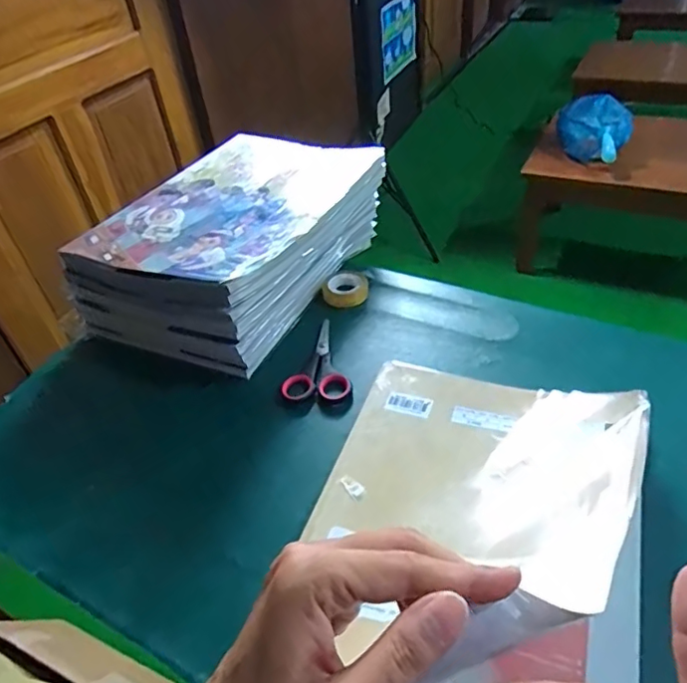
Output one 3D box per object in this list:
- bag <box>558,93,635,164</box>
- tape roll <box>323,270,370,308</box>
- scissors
[{"bbox_3d":[0.667,-0.560,1.474,0.181,0.139,0.164,11,45,19],"label":"bag"},{"bbox_3d":[0.002,-0.055,0.584,0.047,0.014,0.045,-4,42,4],"label":"tape roll"},{"bbox_3d":[-0.021,0.015,0.515,0.058,0.006,0.100,-1,42,7],"label":"scissors"}]

